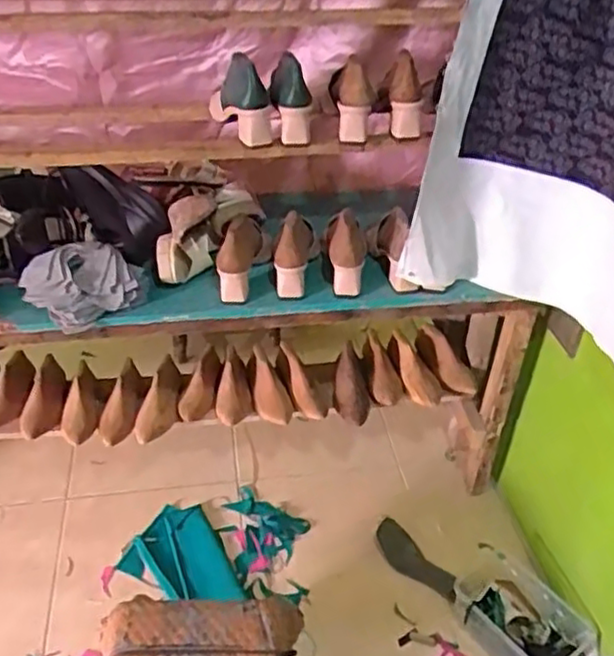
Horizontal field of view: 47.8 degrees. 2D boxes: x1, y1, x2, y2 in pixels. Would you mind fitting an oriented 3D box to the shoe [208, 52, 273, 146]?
[{"bbox_3d":[-0.118,-0.413,1.226,0.093,0.139,0.244,-5,38,-9],"label":"shoe"}]

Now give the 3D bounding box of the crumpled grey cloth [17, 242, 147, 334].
[{"bbox_3d":[-0.391,-0.077,1.212,0.191,0.070,0.169,-27,46,-32],"label":"crumpled grey cloth"}]

